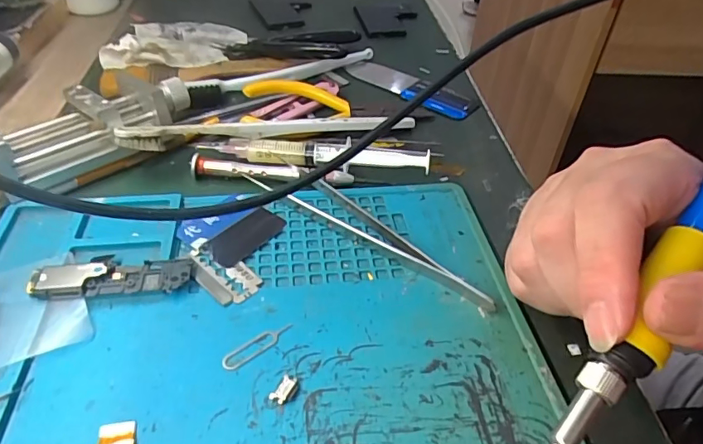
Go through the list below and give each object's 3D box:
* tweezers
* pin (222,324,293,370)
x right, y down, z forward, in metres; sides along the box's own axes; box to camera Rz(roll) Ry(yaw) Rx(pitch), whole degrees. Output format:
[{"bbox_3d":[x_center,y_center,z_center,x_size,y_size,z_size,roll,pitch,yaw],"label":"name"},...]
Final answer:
[{"bbox_3d":[0.005,0.001,0.260,0.153,0.010,0.025,32,49,29],"label":"tweezers"},{"bbox_3d":[-0.039,0.052,0.210,0.032,0.004,0.008,-29,54,-28],"label":"pin"}]

